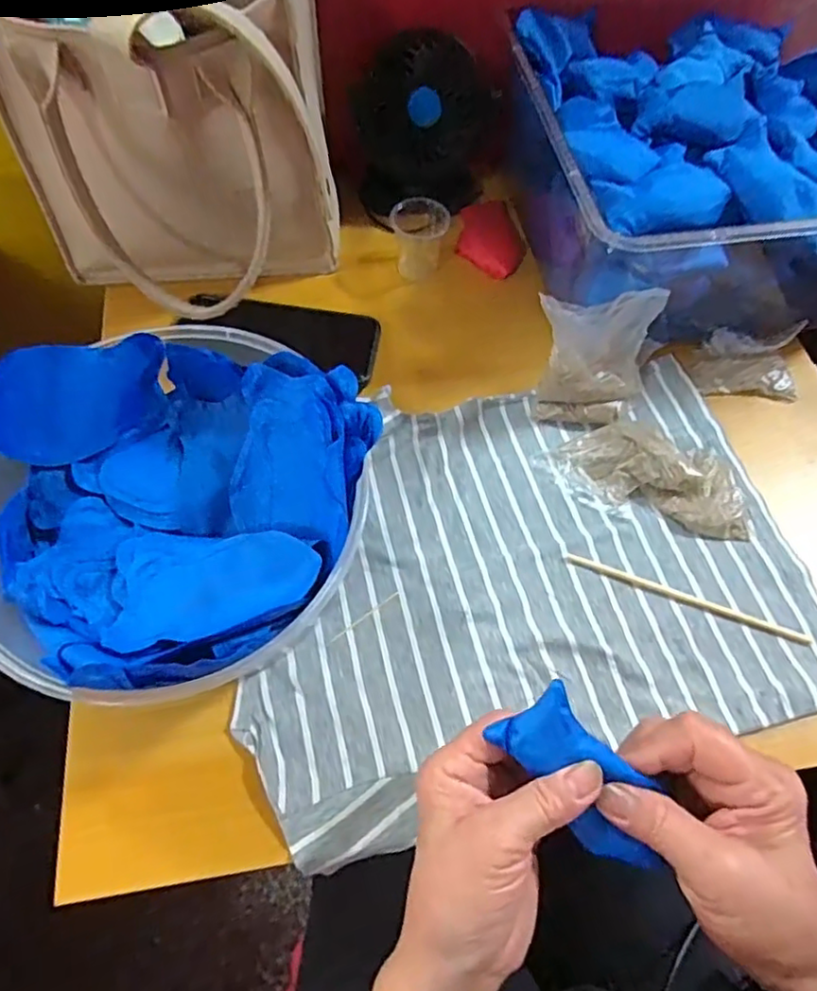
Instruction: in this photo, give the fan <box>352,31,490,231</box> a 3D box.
[{"bbox_3d":[0.010,-0.327,0.552,0.110,0.137,0.060,1,44,4],"label":"fan"}]

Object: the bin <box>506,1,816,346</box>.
[{"bbox_3d":[0.240,-0.280,0.529,0.305,0.139,0.330,-5,60,-5],"label":"bin"}]

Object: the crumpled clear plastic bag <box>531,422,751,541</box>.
[{"bbox_3d":[0.176,-0.017,0.455,0.148,0.026,0.067,21,66,11],"label":"crumpled clear plastic bag"}]

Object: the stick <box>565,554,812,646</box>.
[{"bbox_3d":[0.189,0.070,0.424,0.163,0.004,0.008,18,66,10],"label":"stick"}]

